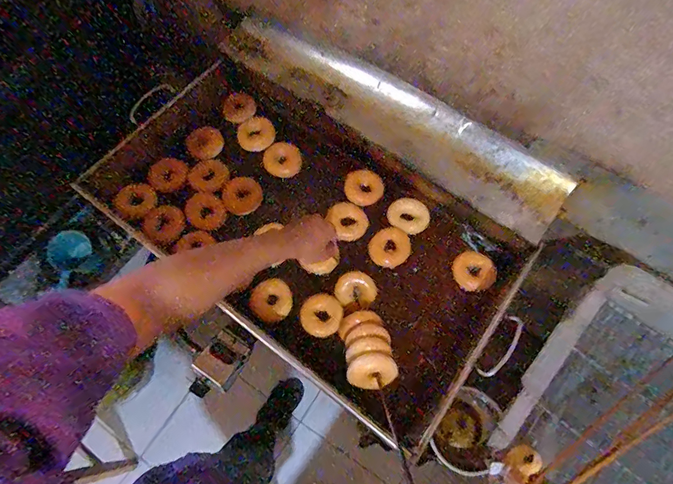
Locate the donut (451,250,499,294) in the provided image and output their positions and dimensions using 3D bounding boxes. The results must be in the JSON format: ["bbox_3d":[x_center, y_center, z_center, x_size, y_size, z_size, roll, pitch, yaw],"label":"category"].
[{"bbox_3d":[0.296,0.064,0.840,0.074,0.032,0.088,-23,70,-11],"label":"donut"}]

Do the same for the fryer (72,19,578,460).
[{"bbox_3d":[-0.023,-0.071,0.830,0.820,0.219,0.575,35,71,12],"label":"fryer"}]

